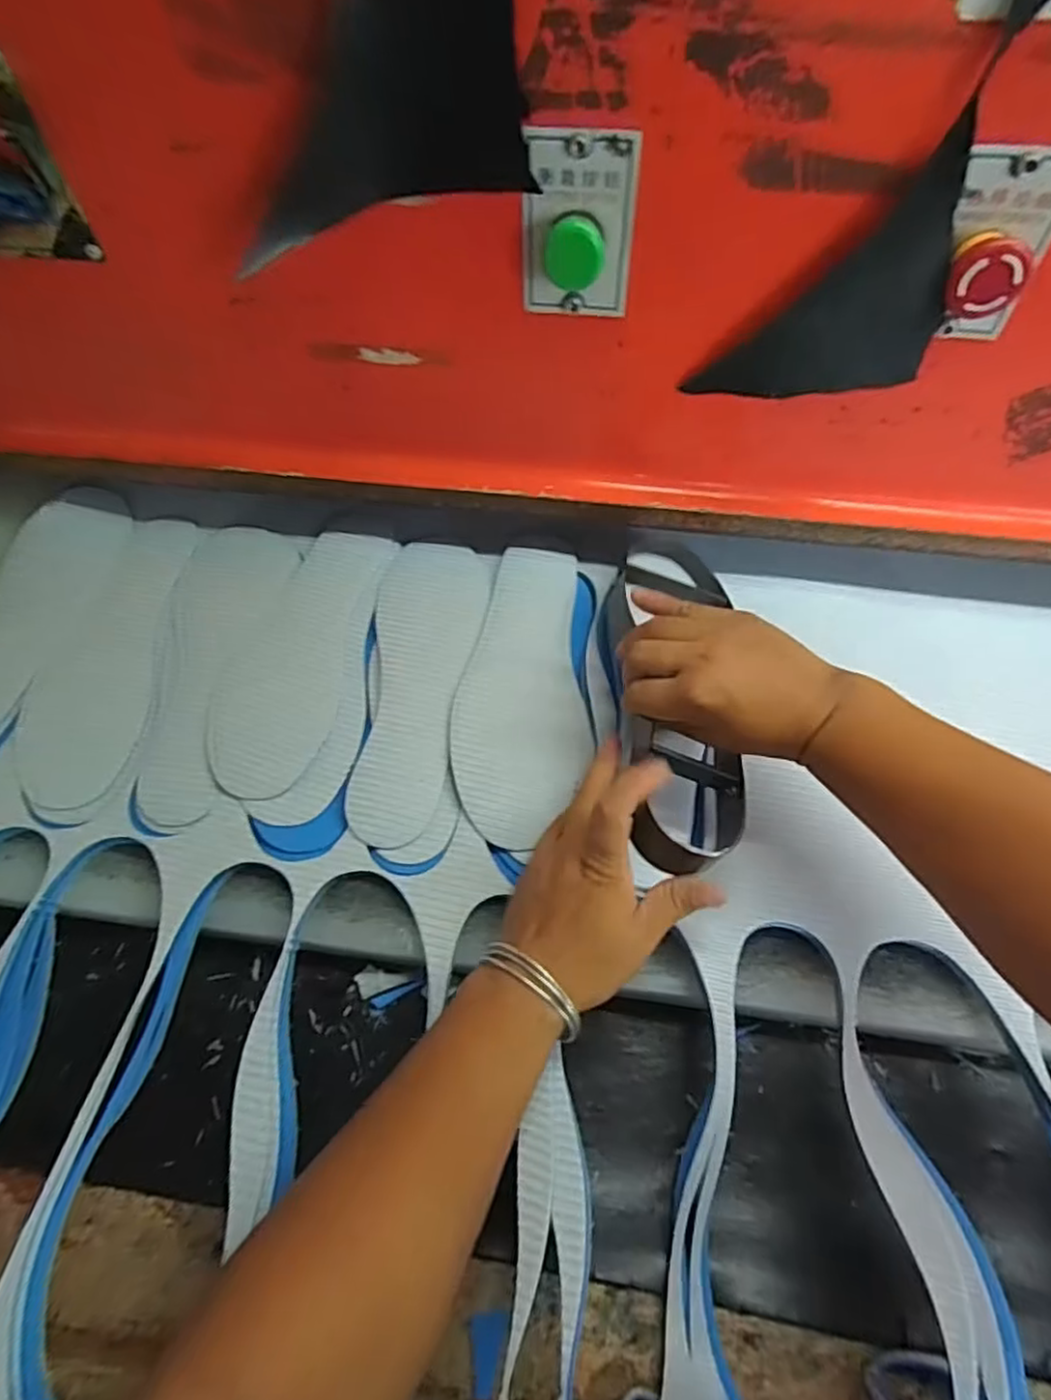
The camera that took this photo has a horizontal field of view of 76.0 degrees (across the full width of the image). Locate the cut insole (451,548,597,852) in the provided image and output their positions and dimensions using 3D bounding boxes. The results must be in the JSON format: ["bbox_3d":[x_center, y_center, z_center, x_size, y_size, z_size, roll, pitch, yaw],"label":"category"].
[{"bbox_3d":[-0.004,-0.013,0.506,0.098,0.006,0.241,1,66,-8],"label":"cut insole"}]

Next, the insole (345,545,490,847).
[{"bbox_3d":[-0.077,-0.018,0.508,0.083,0.007,0.254,1,63,5],"label":"insole"}]

